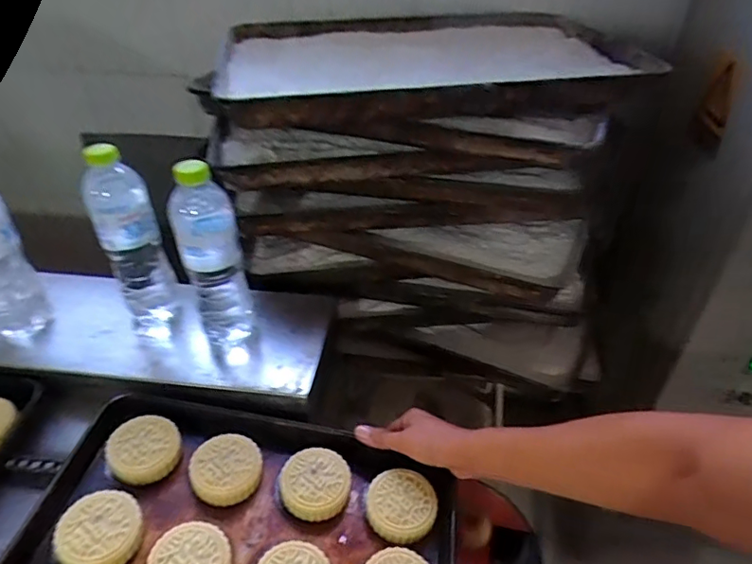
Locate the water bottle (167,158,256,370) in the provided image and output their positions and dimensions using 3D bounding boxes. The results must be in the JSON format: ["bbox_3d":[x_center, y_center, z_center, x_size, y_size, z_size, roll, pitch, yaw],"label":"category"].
[{"bbox_3d":[-0.180,-0.012,0.608,0.066,0.239,0.055,-15,30,-15],"label":"water bottle"}]

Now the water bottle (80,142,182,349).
[{"bbox_3d":[-0.288,-0.043,0.636,0.065,0.238,0.056,-21,32,-23],"label":"water bottle"}]

